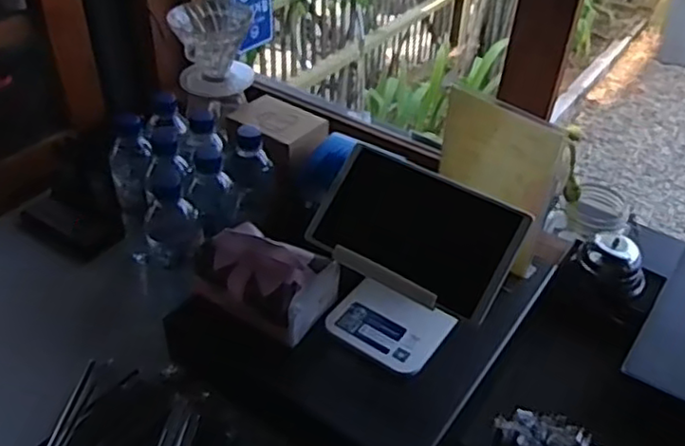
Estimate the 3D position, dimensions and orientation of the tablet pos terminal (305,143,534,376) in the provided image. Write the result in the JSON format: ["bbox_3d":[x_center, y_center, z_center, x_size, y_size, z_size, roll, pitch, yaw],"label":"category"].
[{"bbox_3d":[0.073,0.042,0.709,0.210,0.161,0.147,14,41,13],"label":"tablet pos terminal"}]

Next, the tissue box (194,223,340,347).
[{"bbox_3d":[-0.089,0.063,0.727,0.139,0.066,0.091,18,42,18],"label":"tissue box"}]

